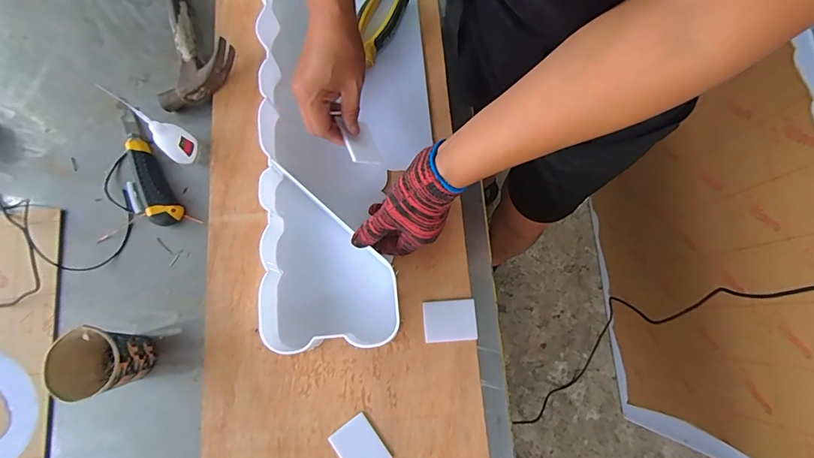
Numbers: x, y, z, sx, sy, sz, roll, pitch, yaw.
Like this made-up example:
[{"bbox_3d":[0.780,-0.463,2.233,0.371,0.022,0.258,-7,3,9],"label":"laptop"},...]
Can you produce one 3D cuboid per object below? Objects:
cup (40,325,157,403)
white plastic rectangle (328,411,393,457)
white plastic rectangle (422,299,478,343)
[{"bbox_3d":[-0.352,0.154,0.491,0.078,0.088,0.070,-17,76,-3],"label":"cup"},{"bbox_3d":[-0.055,0.255,0.492,0.051,0.004,0.063,-37,78,-7],"label":"white plastic rectangle"},{"bbox_3d":[0.053,0.114,0.523,0.064,0.005,0.050,-4,76,0],"label":"white plastic rectangle"}]

